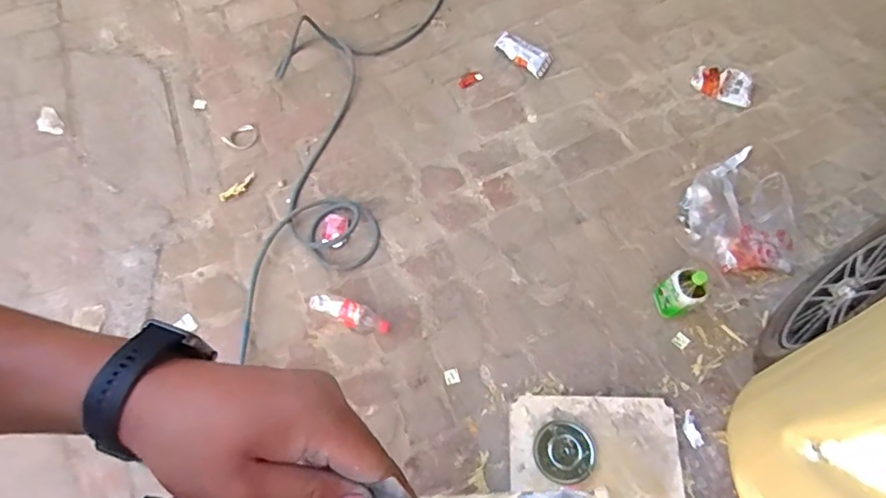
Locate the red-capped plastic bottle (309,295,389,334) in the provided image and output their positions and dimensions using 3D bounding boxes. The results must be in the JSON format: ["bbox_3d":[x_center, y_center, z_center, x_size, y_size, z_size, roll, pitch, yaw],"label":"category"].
[{"bbox_3d":[-0.247,0.171,1.457,0.221,0.049,0.071,19,70,9],"label":"red-capped plastic bottle"}]

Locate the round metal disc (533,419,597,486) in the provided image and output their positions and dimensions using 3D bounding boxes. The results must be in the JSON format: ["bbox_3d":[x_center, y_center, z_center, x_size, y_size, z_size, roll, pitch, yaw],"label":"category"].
[{"bbox_3d":[0.286,0.477,1.302,0.138,0.010,0.139,-6,64,11],"label":"round metal disc"}]

